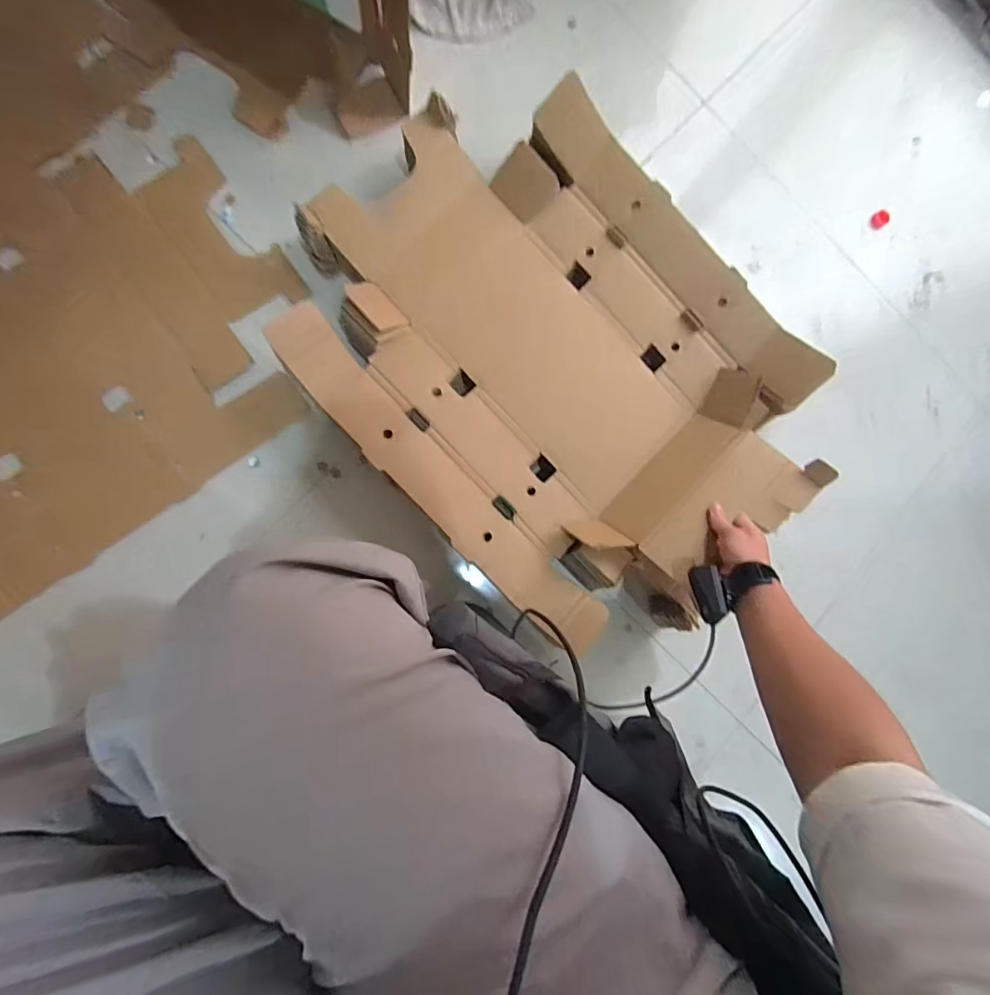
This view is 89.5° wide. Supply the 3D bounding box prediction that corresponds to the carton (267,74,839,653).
[{"bbox_3d":[0.096,-0.194,0.774,0.582,0.171,0.757,-45,94,-9],"label":"carton"}]

